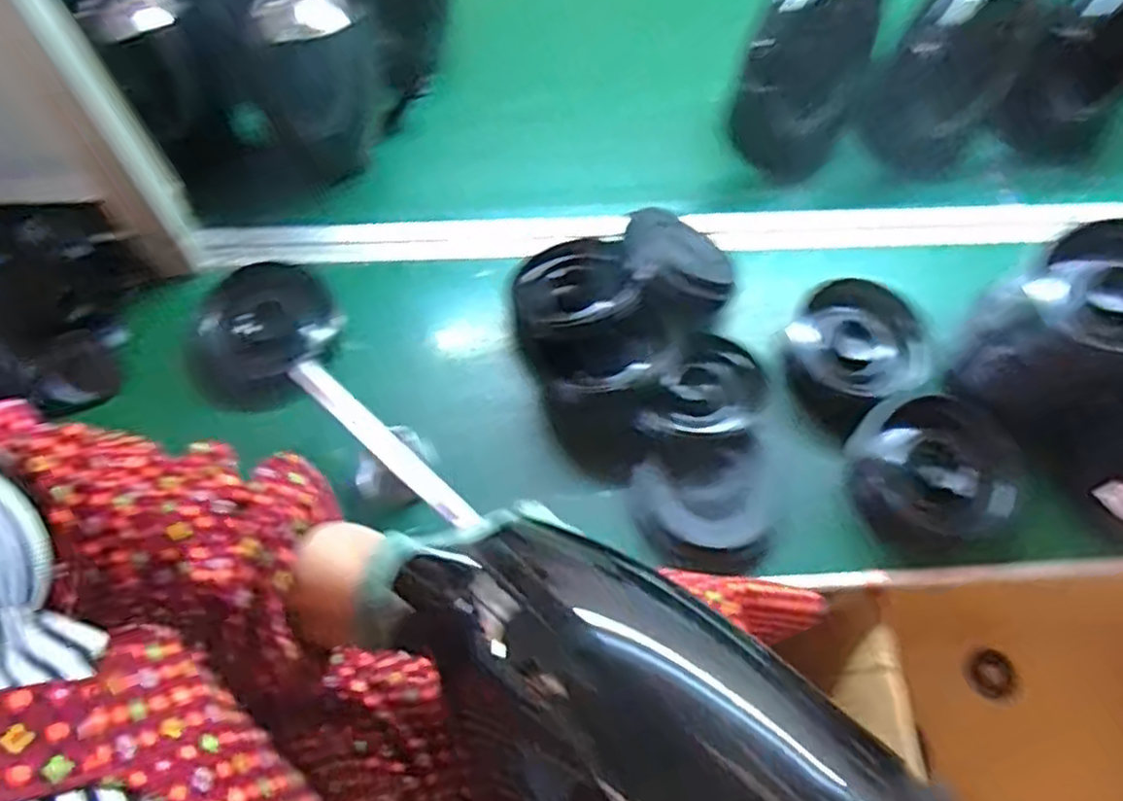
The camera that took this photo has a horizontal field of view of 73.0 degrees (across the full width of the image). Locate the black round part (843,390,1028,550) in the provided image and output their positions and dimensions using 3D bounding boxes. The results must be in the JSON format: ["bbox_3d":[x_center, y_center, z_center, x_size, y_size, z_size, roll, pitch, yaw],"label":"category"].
[{"bbox_3d":[0.310,0.060,0.635,0.123,0.062,0.120,1,63,-1],"label":"black round part"}]

